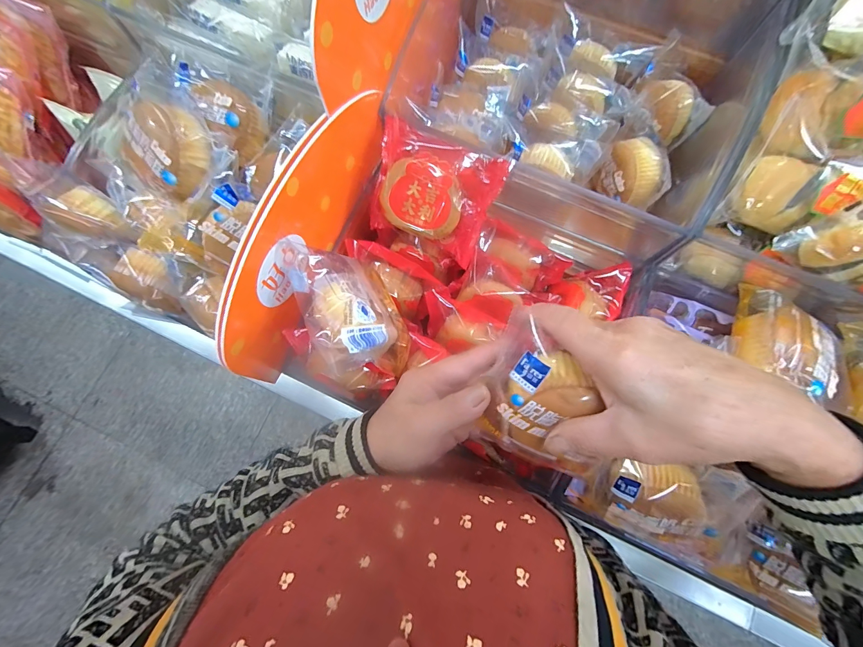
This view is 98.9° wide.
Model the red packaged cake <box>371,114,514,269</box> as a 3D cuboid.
[{"bbox_3d":[-0.001,-0.119,0.344,0.114,0.026,0.096,23,112,-2],"label":"red packaged cake"}]

